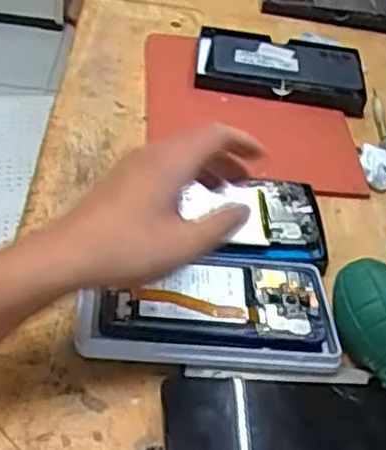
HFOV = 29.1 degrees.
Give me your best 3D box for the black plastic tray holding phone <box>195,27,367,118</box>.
[{"bbox_3d":[0.094,-0.171,0.791,0.177,0.019,0.111,9,43,-2],"label":"black plastic tray holding phone"}]

